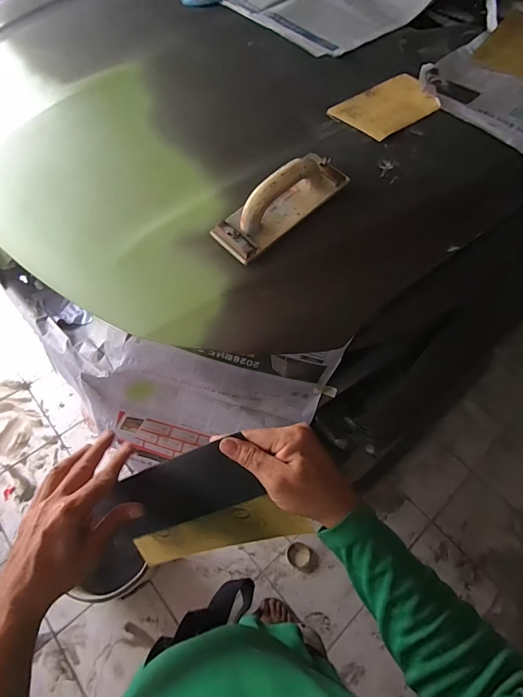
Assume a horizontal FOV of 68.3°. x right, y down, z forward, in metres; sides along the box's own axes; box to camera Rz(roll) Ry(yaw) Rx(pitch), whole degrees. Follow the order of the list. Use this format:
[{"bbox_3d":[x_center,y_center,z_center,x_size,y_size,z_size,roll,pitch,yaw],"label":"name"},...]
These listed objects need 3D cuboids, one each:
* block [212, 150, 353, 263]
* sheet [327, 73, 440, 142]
[{"bbox_3d":[0.031,-0.229,0.573,0.226,0.075,0.079,-39,66,-12],"label":"block"},{"bbox_3d":[0.245,-0.466,0.737,0.211,0.006,0.132,-36,65,-19],"label":"sheet"}]

